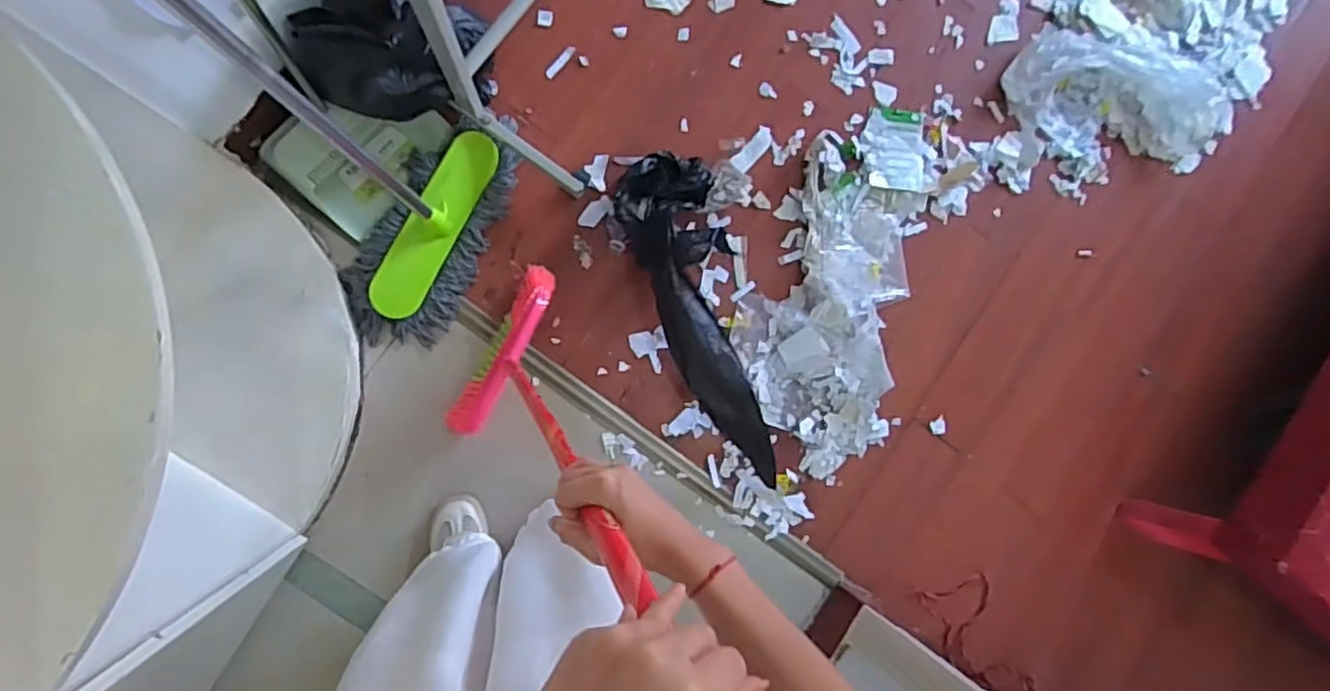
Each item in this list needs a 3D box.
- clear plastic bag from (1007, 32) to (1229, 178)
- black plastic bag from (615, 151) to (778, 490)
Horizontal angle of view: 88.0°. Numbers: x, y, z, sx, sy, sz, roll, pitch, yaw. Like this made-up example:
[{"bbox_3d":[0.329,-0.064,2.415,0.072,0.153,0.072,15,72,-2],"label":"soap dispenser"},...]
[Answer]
[{"bbox_3d":[0.985,-0.514,1.477,0.519,0.065,0.287,3,89,-8],"label":"clear plastic bag"},{"bbox_3d":[0.074,-0.041,1.277,0.186,0.147,0.628,-15,92,-8],"label":"black plastic bag"}]

